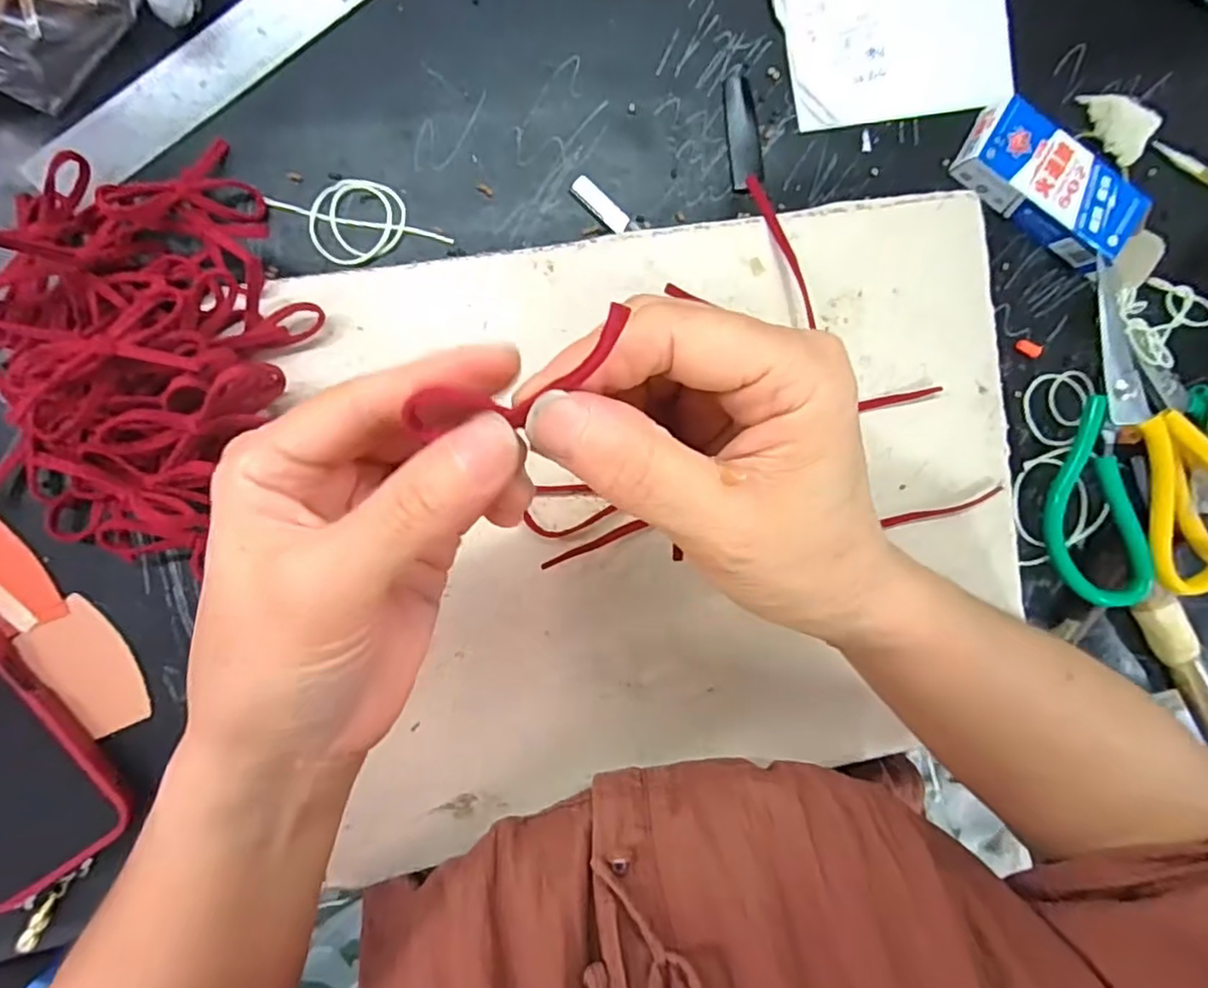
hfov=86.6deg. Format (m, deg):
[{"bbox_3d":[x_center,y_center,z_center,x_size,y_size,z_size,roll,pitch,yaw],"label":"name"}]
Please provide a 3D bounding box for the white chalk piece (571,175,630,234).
[{"bbox_3d":[-0.001,-0.153,0.338,0.035,0.004,0.011,39,88,-9],"label":"white chalk piece"}]

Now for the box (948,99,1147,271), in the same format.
[{"bbox_3d":[0.248,-0.172,0.358,0.103,0.024,0.042,30,89,-9],"label":"box"}]

